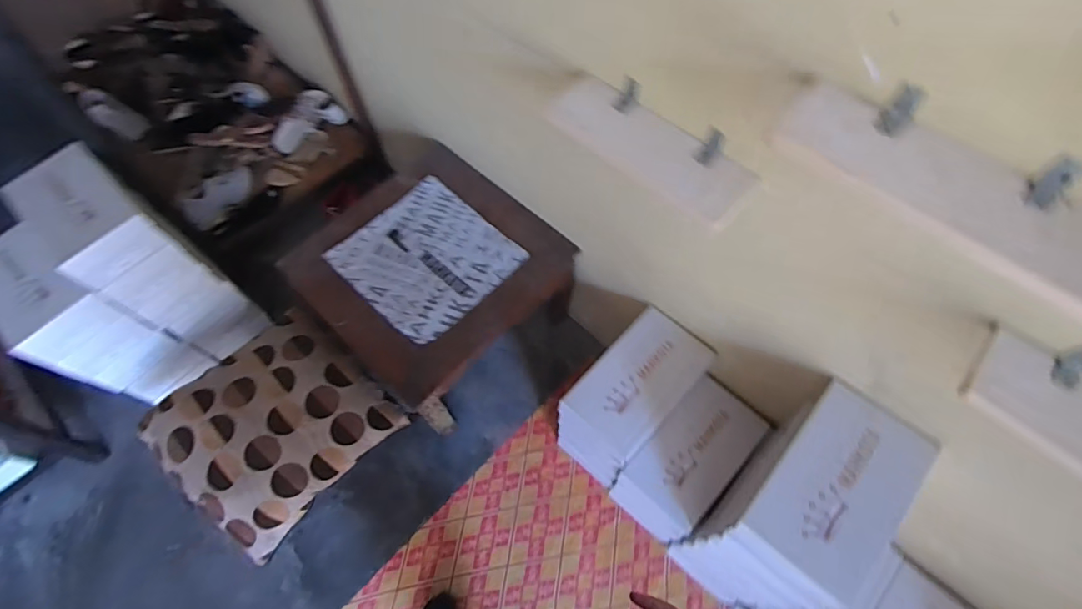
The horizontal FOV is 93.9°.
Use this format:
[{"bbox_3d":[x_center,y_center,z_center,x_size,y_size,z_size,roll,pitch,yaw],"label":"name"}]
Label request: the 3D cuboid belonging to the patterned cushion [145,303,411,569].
[{"bbox_3d":[-0.584,0.255,1.103,0.378,0.126,0.412,41,70,20],"label":"patterned cushion"}]

